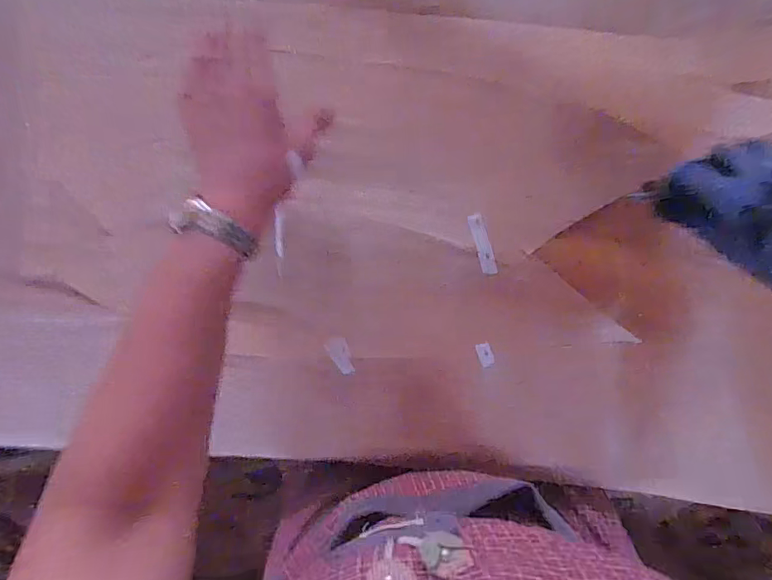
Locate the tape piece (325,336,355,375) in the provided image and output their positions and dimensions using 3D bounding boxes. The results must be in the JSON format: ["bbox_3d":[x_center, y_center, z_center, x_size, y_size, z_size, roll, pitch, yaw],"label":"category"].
[{"bbox_3d":[-0.043,0.066,0.482,0.019,0.004,0.039,-28,97,4],"label":"tape piece"}]

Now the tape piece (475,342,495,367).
[{"bbox_3d":[0.100,0.065,0.482,0.014,0.004,0.024,-20,97,3],"label":"tape piece"}]

